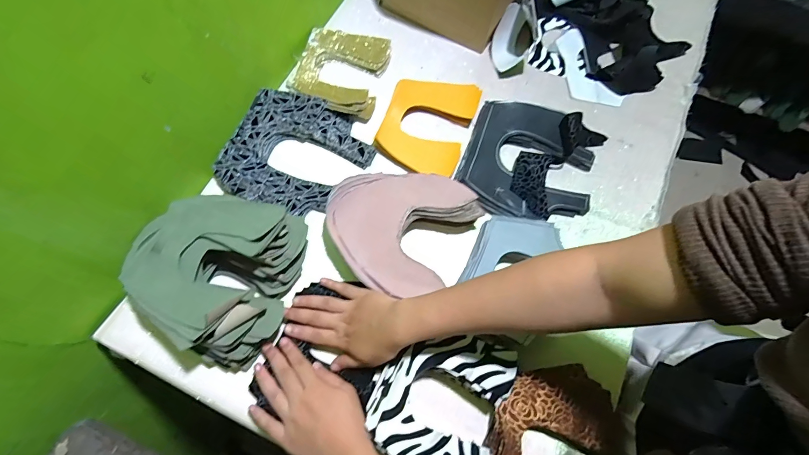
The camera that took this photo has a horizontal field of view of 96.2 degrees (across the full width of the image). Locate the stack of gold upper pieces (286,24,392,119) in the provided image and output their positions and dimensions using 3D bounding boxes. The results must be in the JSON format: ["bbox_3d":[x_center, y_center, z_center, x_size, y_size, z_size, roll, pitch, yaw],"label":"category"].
[{"bbox_3d":[-0.103,-0.249,0.577,0.136,0.029,0.161,14,70,3],"label":"stack of gold upper pieces"}]

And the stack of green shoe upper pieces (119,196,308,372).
[{"bbox_3d":[-0.227,0.050,0.431,0.185,0.069,0.191,18,70,4],"label":"stack of green shoe upper pieces"}]

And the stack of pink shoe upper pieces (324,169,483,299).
[{"bbox_3d":[-0.011,-0.004,0.474,0.173,0.030,0.165,27,71,7],"label":"stack of pink shoe upper pieces"}]

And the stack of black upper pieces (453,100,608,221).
[{"bbox_3d":[0.185,-0.101,0.529,0.188,0.028,0.184,16,70,3],"label":"stack of black upper pieces"}]

